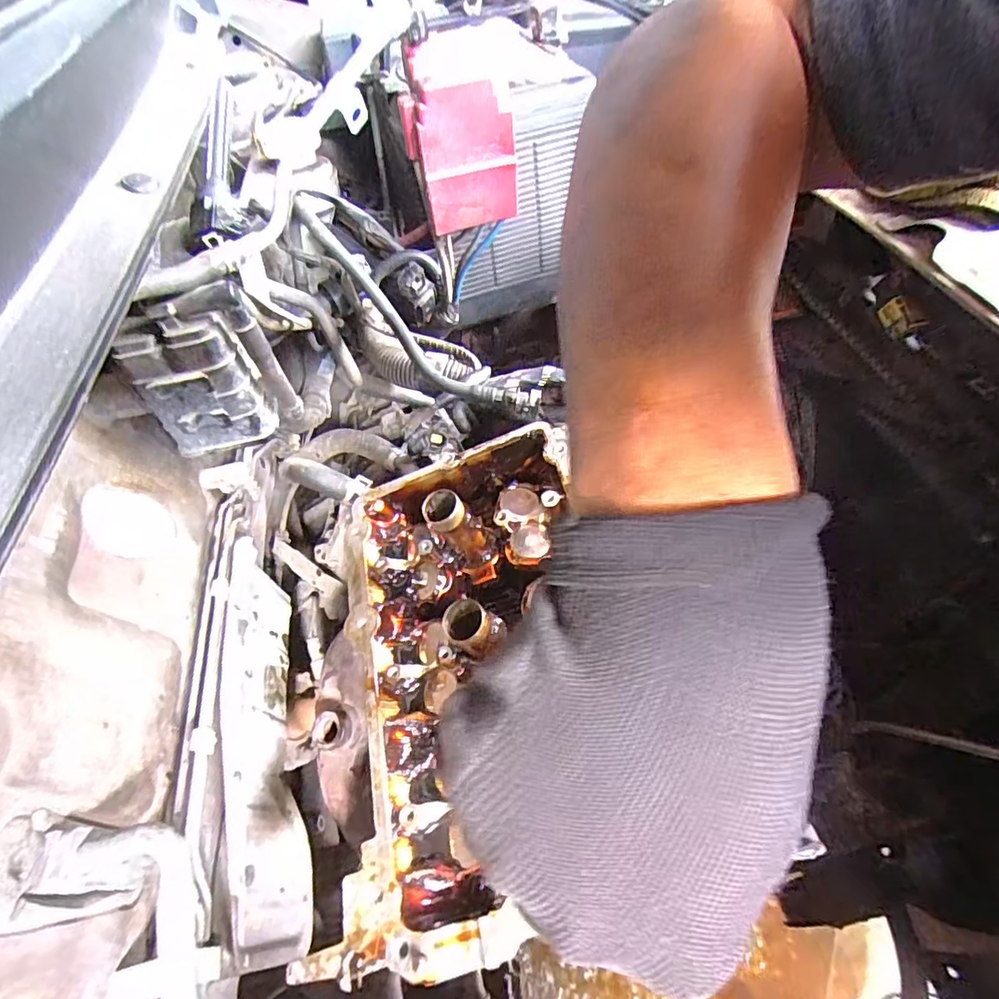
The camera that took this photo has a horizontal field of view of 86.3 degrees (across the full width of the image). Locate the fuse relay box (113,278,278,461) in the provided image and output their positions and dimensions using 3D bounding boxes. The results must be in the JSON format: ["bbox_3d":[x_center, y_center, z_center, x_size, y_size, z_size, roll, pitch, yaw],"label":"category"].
[{"bbox_3d":[-0.231,-0.101,0.411,0.110,0.117,0.063,-18,58,-8],"label":"fuse relay box"}]

